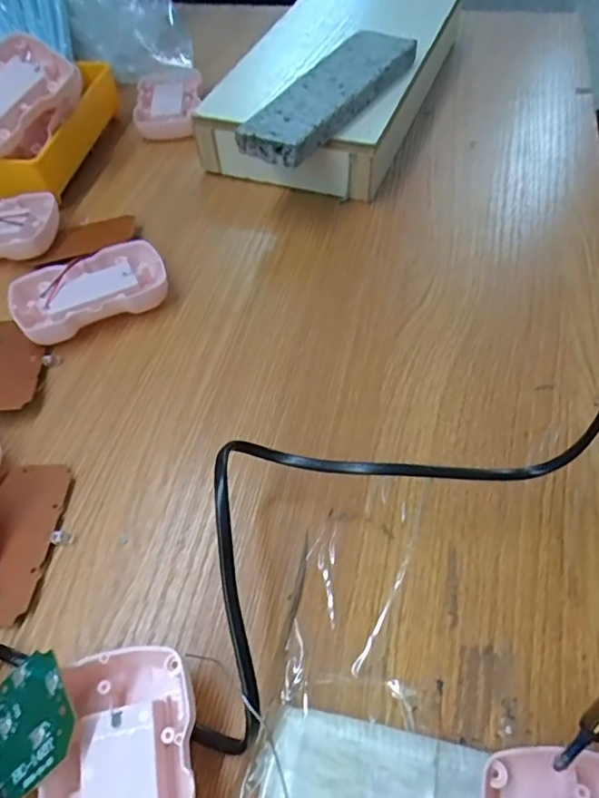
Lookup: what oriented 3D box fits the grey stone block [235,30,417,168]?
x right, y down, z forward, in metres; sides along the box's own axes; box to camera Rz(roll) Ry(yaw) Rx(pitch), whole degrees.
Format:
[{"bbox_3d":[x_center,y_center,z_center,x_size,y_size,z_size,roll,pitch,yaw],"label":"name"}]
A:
[{"bbox_3d":[0.023,-0.203,0.359,0.050,0.020,0.150,29,61,22],"label":"grey stone block"}]

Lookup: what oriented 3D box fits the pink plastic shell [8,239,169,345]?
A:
[{"bbox_3d":[-0.124,-0.064,0.324,0.087,0.018,0.057,-20,55,-10],"label":"pink plastic shell"}]

